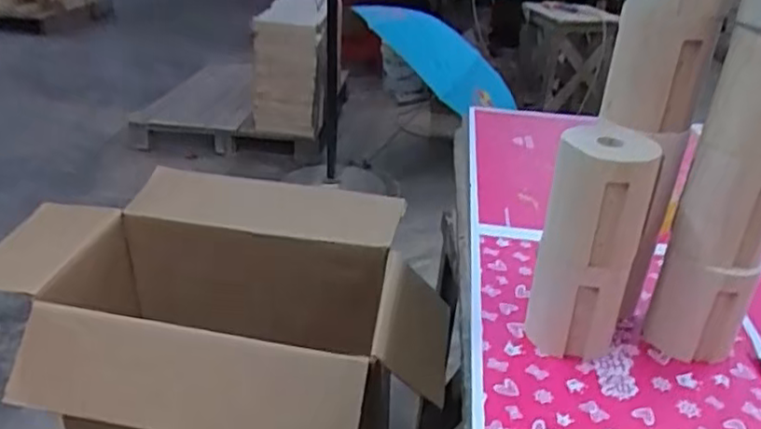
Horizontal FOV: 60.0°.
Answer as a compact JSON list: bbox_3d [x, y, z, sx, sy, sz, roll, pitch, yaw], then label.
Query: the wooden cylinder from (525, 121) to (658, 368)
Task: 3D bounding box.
[{"bbox_3d":[0.185,0.028,0.589,0.078,0.200,0.065,12,28,14],"label":"wooden cylinder"}]

